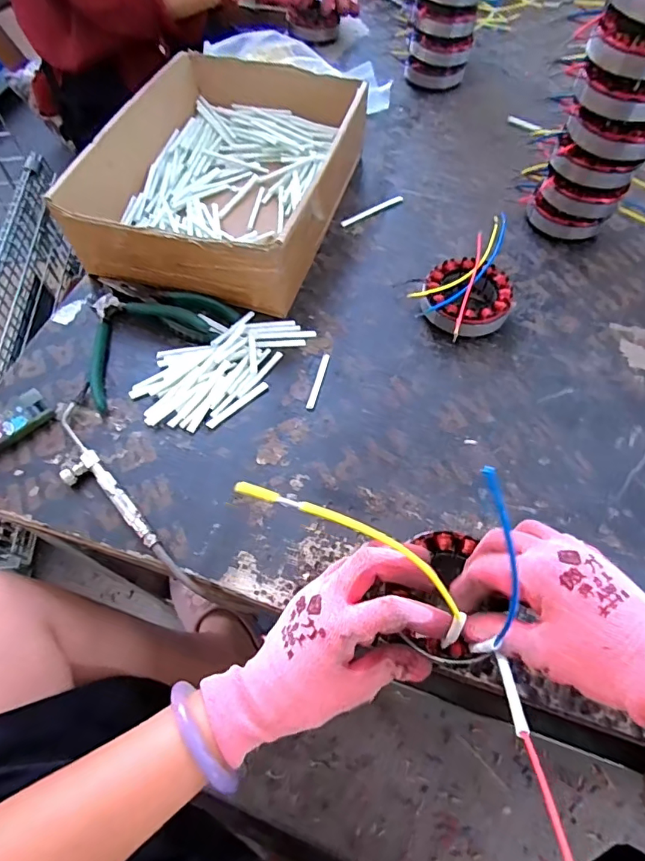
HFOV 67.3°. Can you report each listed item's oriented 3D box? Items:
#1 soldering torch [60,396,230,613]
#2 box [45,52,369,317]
[{"bbox_3d":[-0.165,0.061,0.392,0.038,0.015,0.227,-40,68,-19],"label":"soldering torch"},{"bbox_3d":[-0.096,-0.303,0.553,0.244,0.088,0.359,18,63,10],"label":"box"}]

